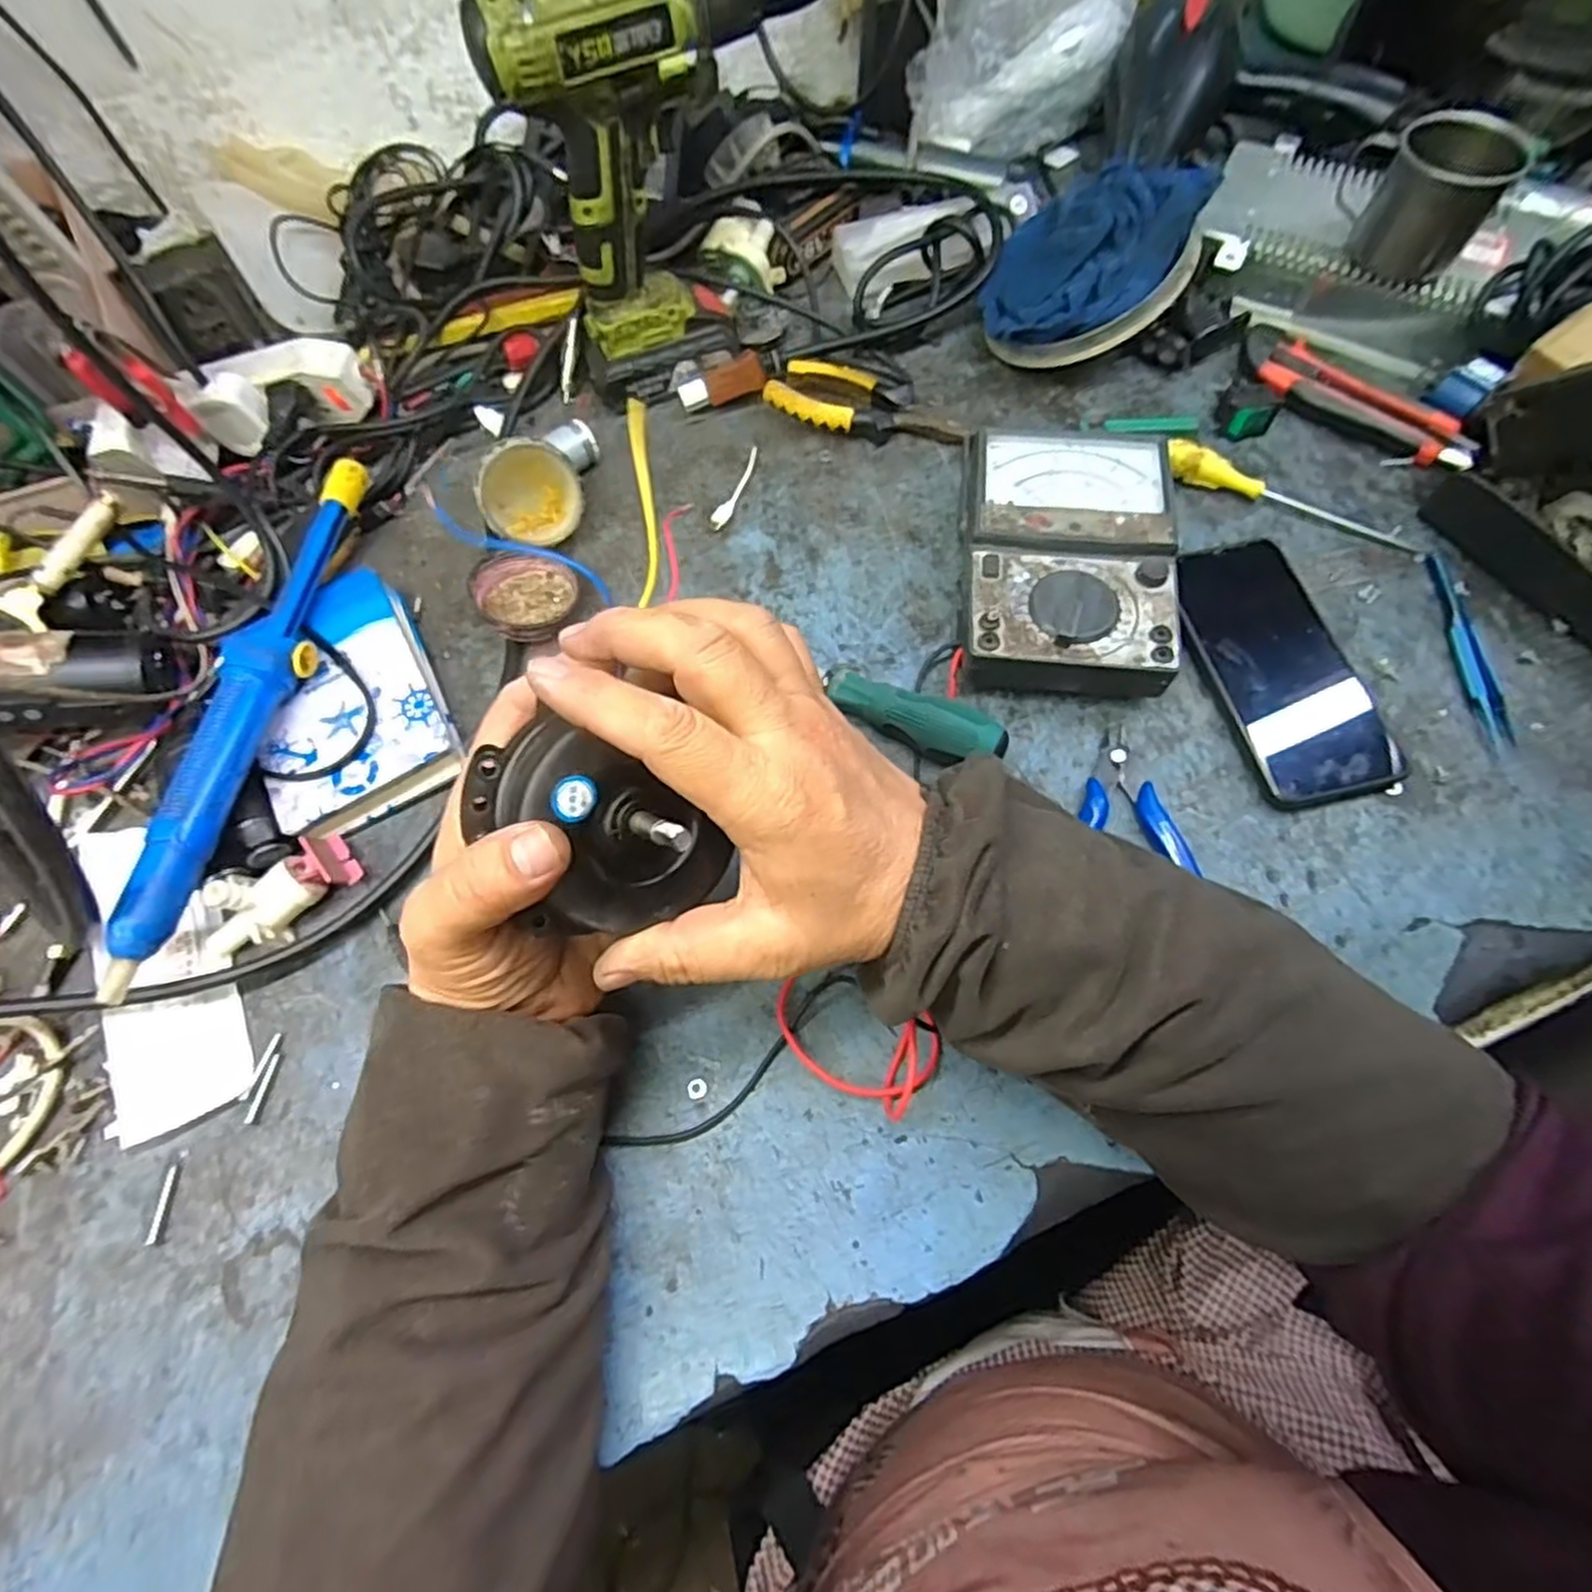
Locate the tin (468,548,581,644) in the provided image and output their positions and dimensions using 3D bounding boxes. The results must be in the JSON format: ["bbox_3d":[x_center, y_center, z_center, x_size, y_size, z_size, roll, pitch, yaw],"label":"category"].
[{"bbox_3d":[-0.165,-0.124,0.460,0.057,0.026,0.059,-1,67,3],"label":"tin"}]

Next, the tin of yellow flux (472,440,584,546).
[{"bbox_3d":[-0.168,-0.189,0.468,0.060,0.059,0.030,-24,34,-14],"label":"tin of yellow flux"}]

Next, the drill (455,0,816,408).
[{"bbox_3d":[-0.069,-0.369,0.456,0.182,0.216,0.060,-33,69,-11],"label":"drill"}]

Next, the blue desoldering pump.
[{"bbox_3d":[-0.288,-0.059,0.404,0.035,0.037,0.322,5,67,5],"label":"blue desoldering pump"}]

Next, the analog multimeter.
[{"bbox_3d":[0.154,-0.137,0.435,0.113,0.050,0.167,4,67,5],"label":"analog multimeter"}]

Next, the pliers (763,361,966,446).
[{"bbox_3d":[0.050,-0.265,0.513,0.133,0.023,0.047,19,69,11],"label":"pliers"}]

